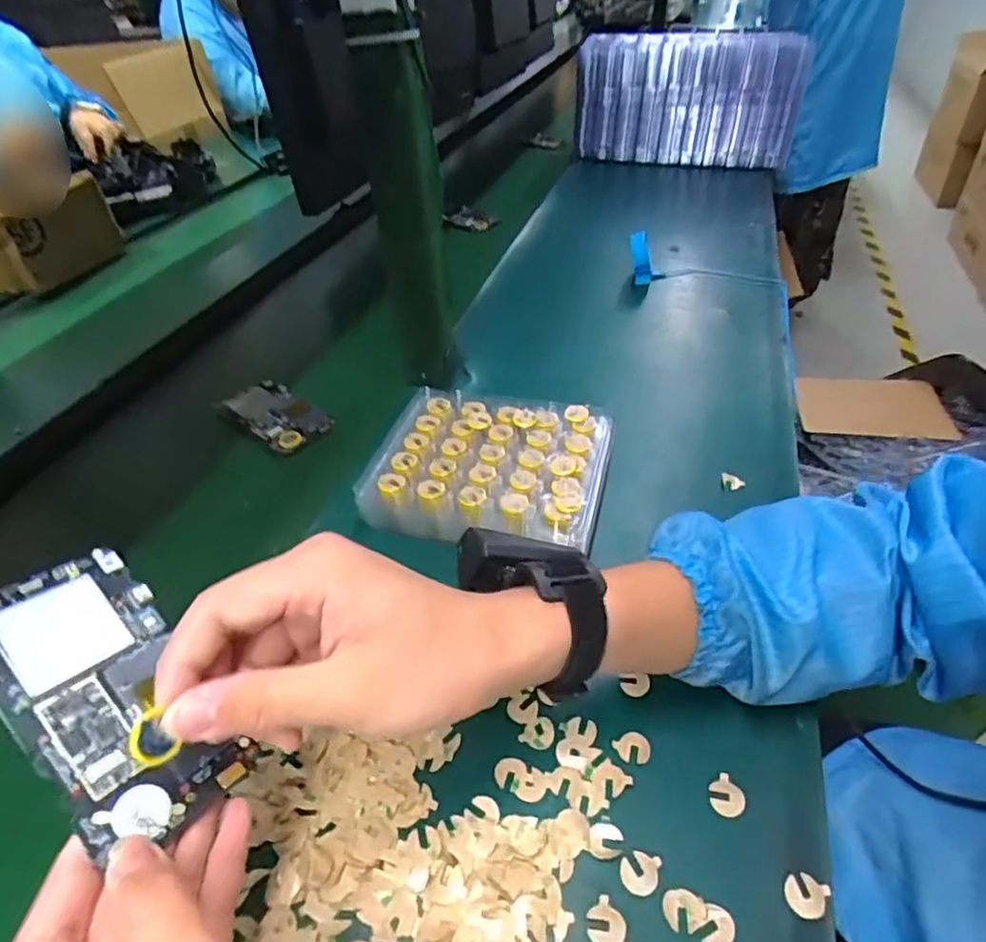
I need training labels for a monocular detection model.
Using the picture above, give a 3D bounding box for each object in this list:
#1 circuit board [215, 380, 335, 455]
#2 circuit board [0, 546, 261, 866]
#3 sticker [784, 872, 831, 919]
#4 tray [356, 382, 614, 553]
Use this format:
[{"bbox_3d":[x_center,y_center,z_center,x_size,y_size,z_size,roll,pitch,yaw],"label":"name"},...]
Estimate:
[{"bbox_3d":[-0.213,-0.056,0.612,0.120,0.012,0.062,29,50,34],"label":"circuit board"},{"bbox_3d":[-0.161,0.091,0.260,0.123,0.007,0.065,46,43,12],"label":"circuit board"},{"bbox_3d":[0.146,0.197,0.290,0.017,0.004,0.020,37,56,26],"label":"sticker"},{"bbox_3d":[-0.002,-0.008,0.490,0.176,0.034,0.146,8,41,14],"label":"tray"}]

